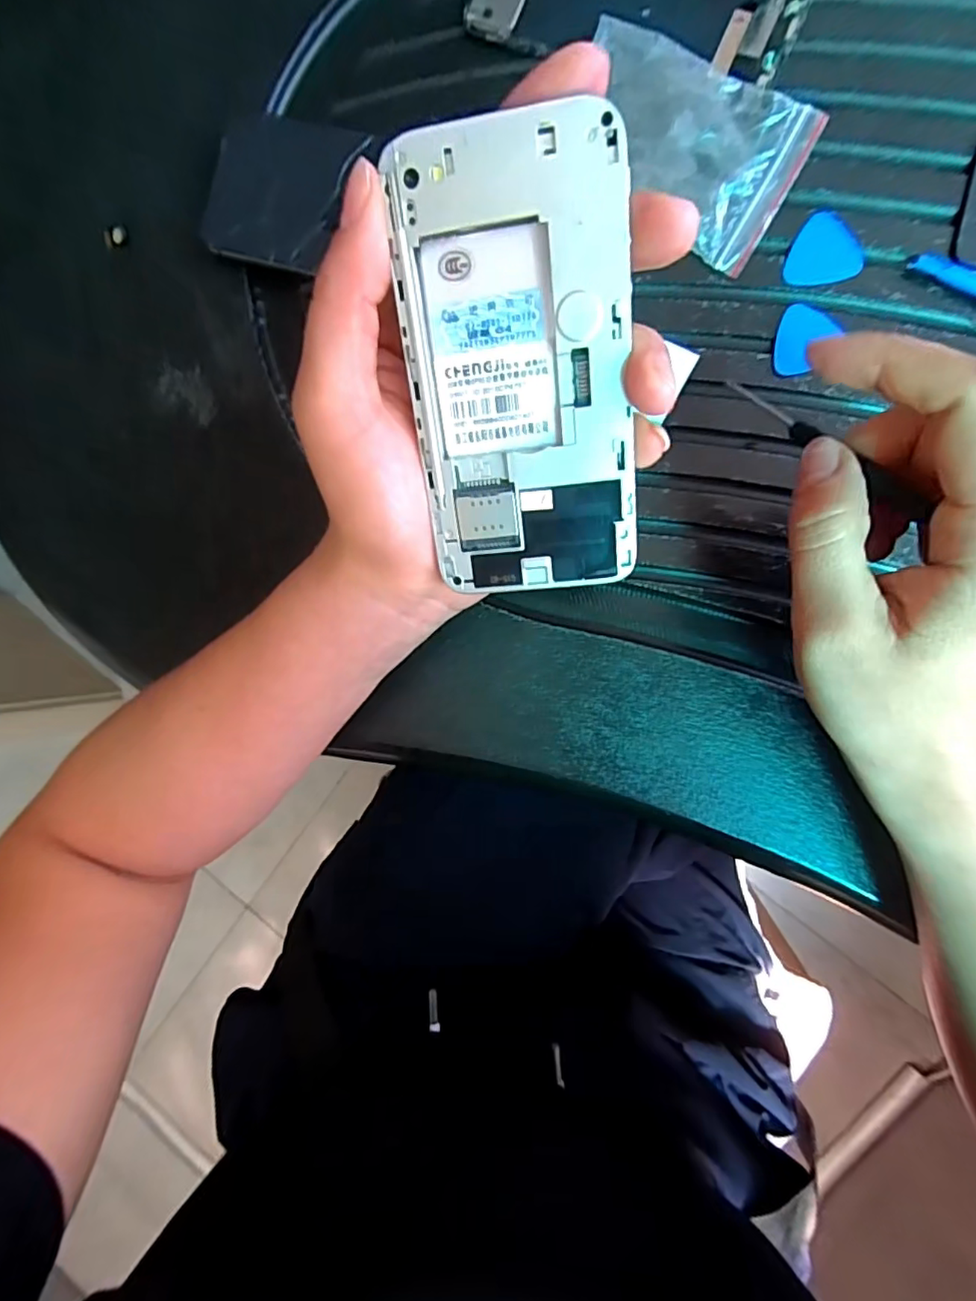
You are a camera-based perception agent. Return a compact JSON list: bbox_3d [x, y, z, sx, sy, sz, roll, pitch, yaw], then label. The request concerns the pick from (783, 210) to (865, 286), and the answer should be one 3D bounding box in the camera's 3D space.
[{"bbox_3d":[0.147,-0.177,0.249,0.031,0.004,0.029,-1,95,8],"label":"pick"}]

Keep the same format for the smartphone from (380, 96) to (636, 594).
[{"bbox_3d":[0.009,-0.074,0.159,0.059,0.007,0.116,-2,113,12],"label":"smartphone"}]

